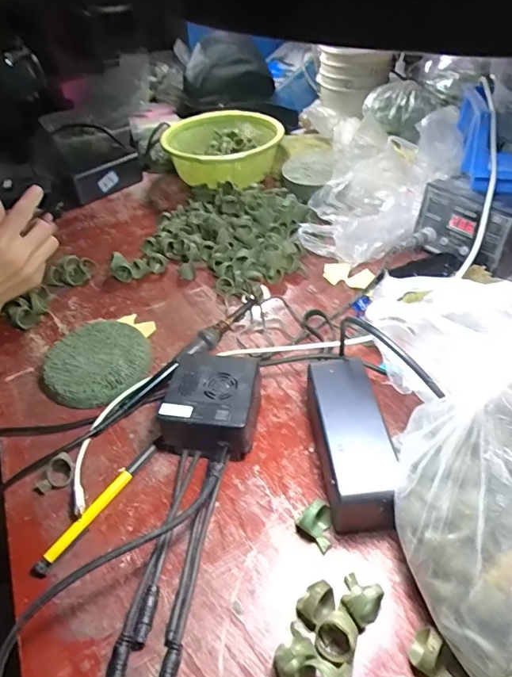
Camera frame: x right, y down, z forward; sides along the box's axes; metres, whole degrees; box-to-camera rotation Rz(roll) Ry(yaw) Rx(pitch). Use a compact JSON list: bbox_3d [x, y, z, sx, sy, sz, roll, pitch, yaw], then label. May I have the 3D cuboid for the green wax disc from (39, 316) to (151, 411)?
[{"bbox_3d":[-0.163,0.025,0.462,0.105,0.026,0.105,-4,43,4],"label":"green wax disc"}]

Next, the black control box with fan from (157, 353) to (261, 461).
[{"bbox_3d":[-0.040,0.058,0.394,0.086,0.048,0.086,5,45,12],"label":"black control box with fan"}]

